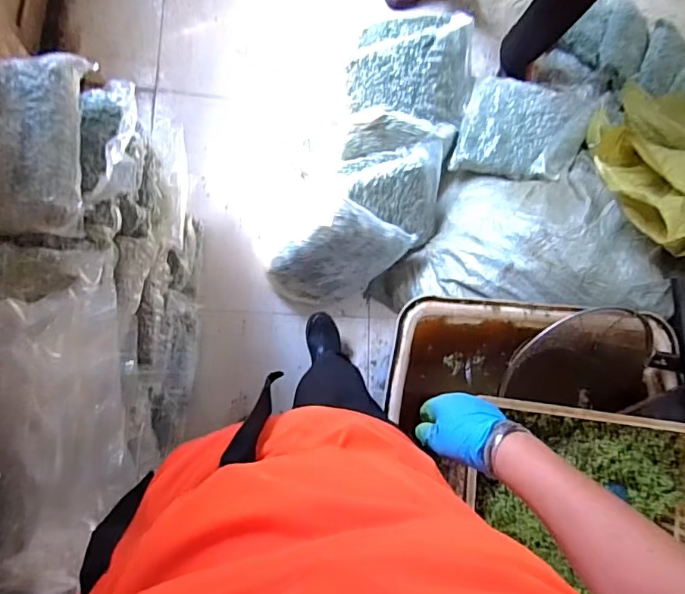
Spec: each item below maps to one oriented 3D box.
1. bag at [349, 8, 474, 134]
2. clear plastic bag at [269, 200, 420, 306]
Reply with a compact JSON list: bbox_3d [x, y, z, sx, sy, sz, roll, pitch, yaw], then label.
[{"bbox_3d":[0.180,-0.585,1.246,0.304,0.086,0.264,9,83,-5],"label":"bag"},{"bbox_3d":[0.000,-0.094,1.208,0.318,0.231,0.172,-37,89,-8],"label":"clear plastic bag"}]

